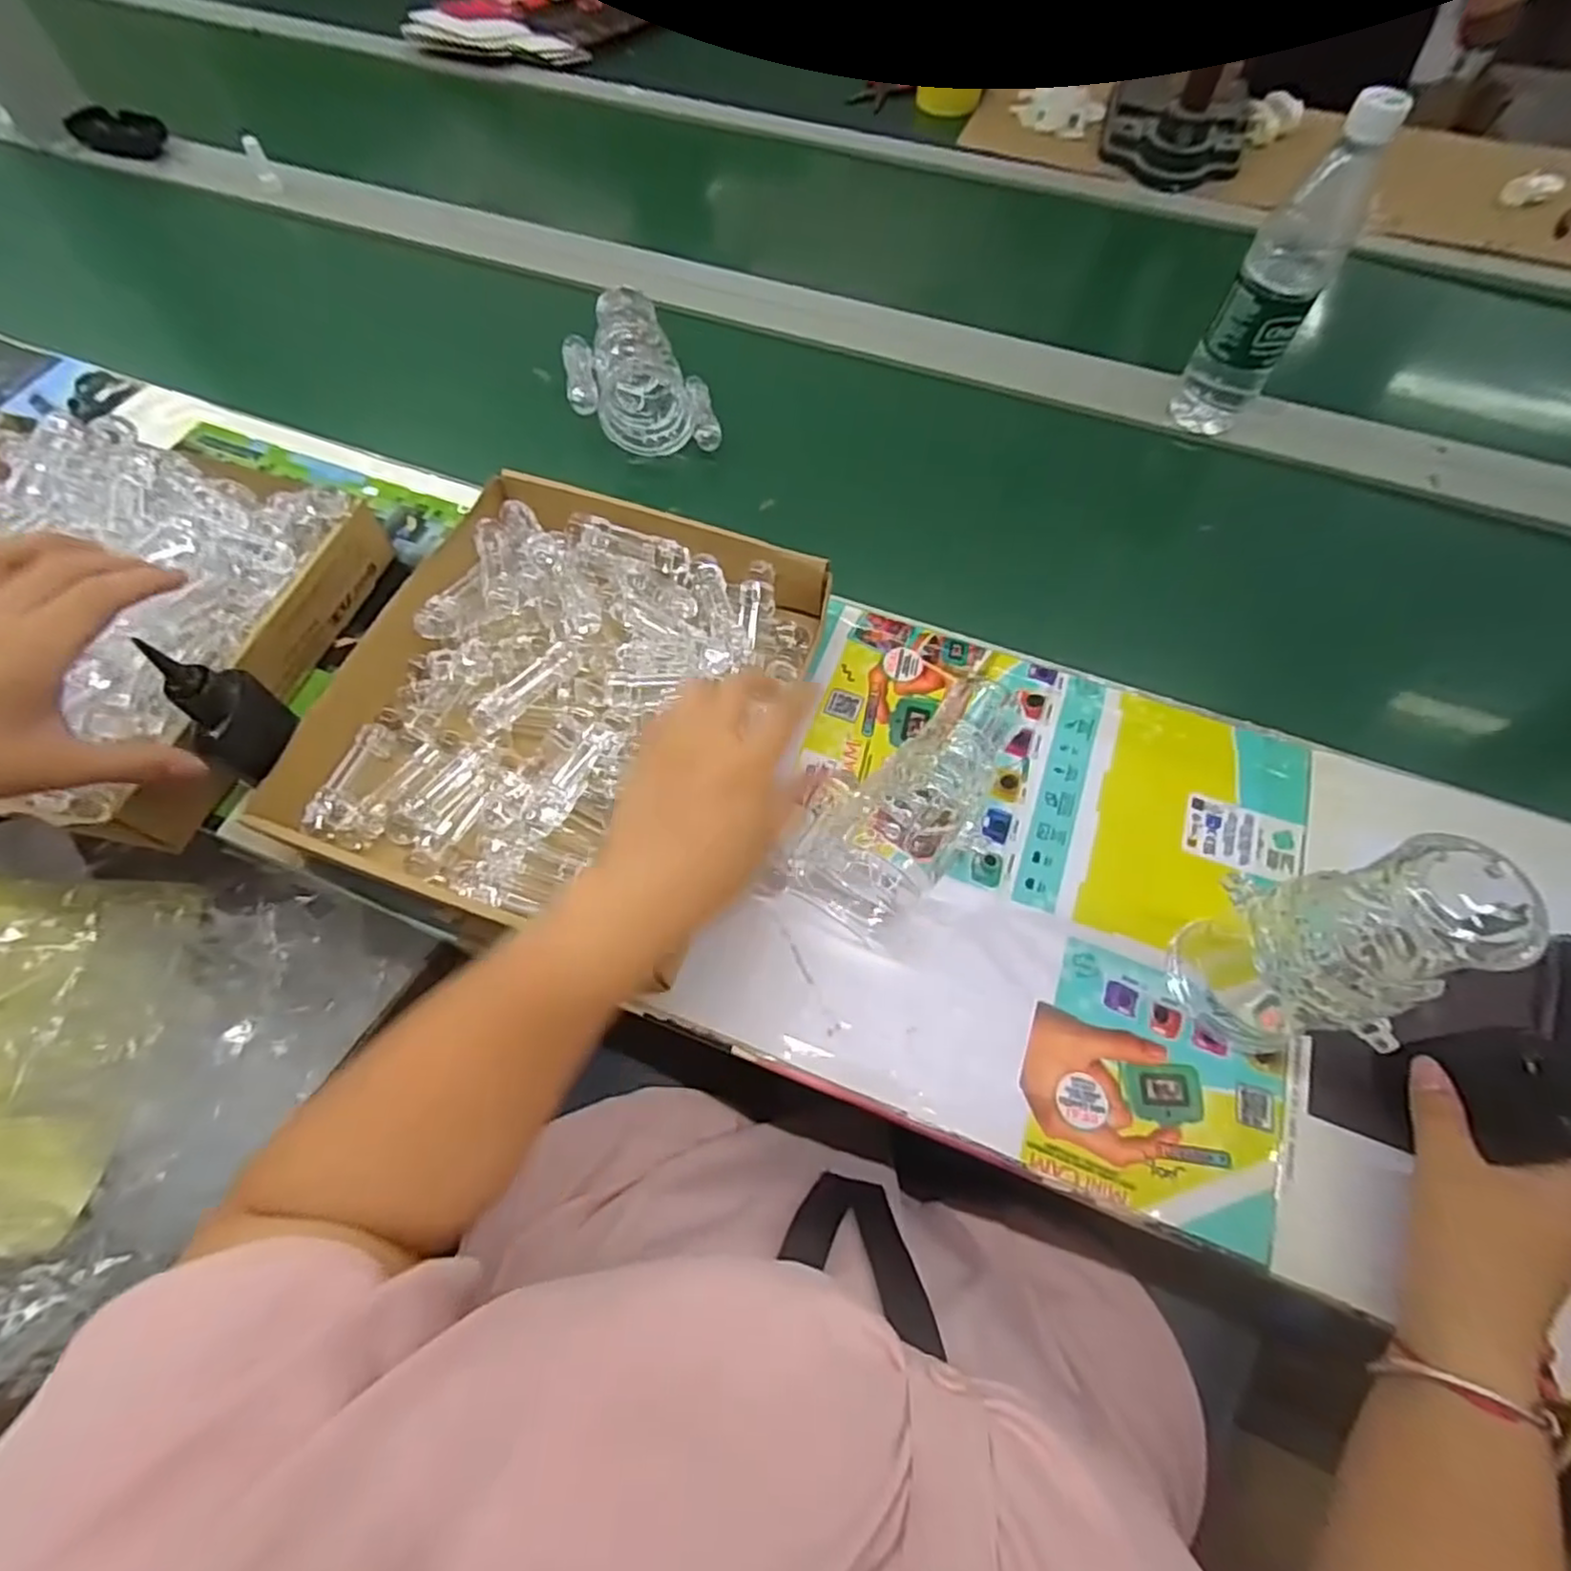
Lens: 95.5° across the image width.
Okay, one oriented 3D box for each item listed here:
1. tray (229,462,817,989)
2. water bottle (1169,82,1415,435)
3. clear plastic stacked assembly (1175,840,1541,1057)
[{"bbox_3d":[-0.143,-0.059,0.484,0.276,0.049,0.305,19,66,8],"label":"tray"},{"bbox_3d":[0.375,-0.374,0.554,0.063,0.227,0.055,30,68,13],"label":"water bottle"},{"bbox_3d":[0.269,0.080,0.351,0.076,0.175,0.074,0,64,0],"label":"clear plastic stacked assembly"}]

